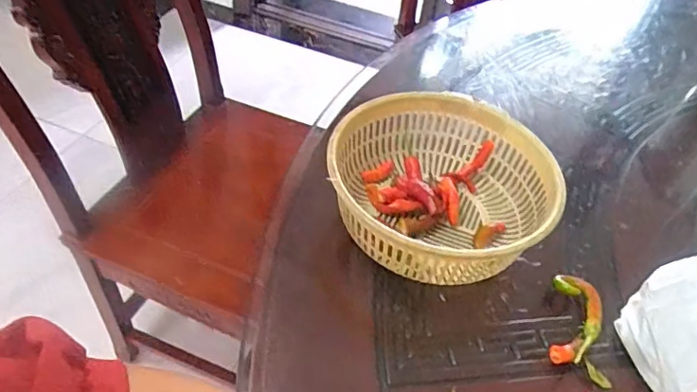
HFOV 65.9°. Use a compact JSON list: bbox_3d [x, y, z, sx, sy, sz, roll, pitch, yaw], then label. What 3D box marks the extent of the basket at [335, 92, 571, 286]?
[{"bbox_3d":[0.077,-0.002,0.473,0.178,0.084,0.185,3,46,-3],"label":"basket"}]

